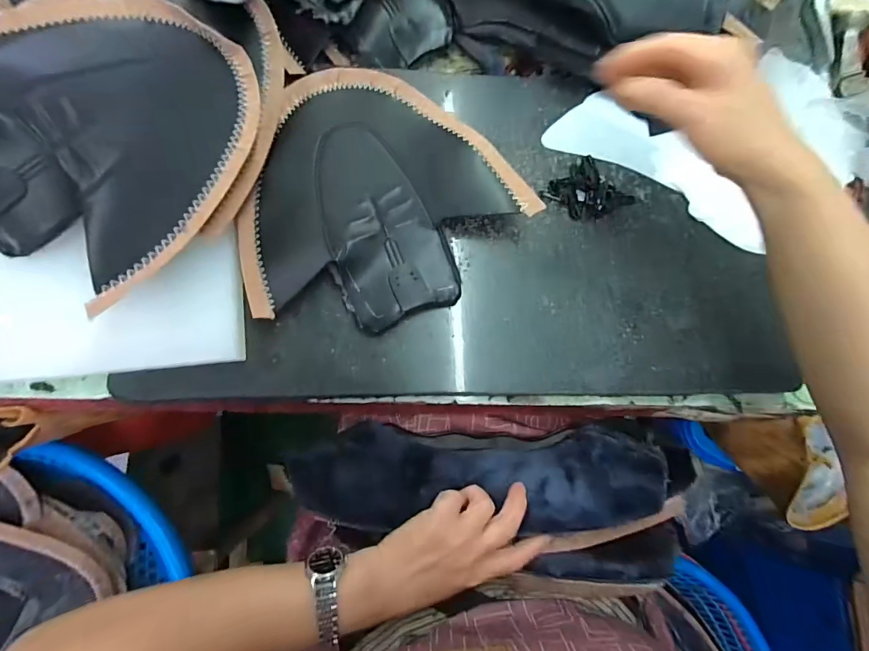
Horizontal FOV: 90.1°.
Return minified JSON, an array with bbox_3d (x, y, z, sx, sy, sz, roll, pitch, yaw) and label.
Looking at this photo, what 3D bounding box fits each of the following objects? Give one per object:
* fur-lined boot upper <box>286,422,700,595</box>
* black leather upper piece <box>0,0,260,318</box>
[{"bbox_3d":[0.058,0.158,0.389,0.360,0.059,0.130,7,86,-3],"label":"fur-lined boot upper"},{"bbox_3d":[-0.253,-0.154,0.332,0.242,0.045,0.221,44,80,3],"label":"black leather upper piece"}]

